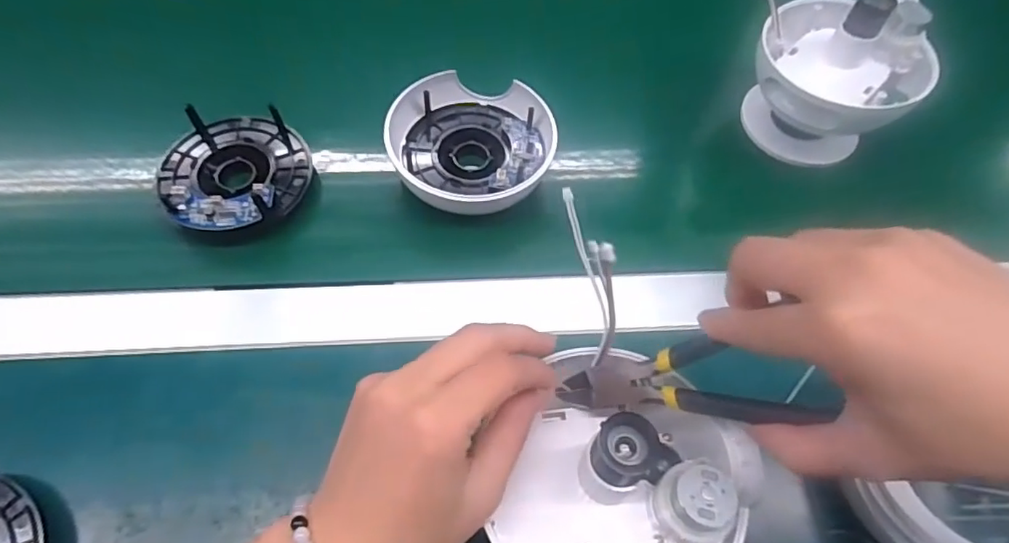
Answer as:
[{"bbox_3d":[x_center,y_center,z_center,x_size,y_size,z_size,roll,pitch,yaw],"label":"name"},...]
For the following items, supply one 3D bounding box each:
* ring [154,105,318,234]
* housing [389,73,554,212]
[{"bbox_3d":[-0.190,-0.072,0.403,0.098,0.033,0.100,2,61,-4],"label":"ring"},{"bbox_3d":[-0.024,-0.092,0.419,0.115,0.040,0.108,2,61,-4],"label":"housing"}]

